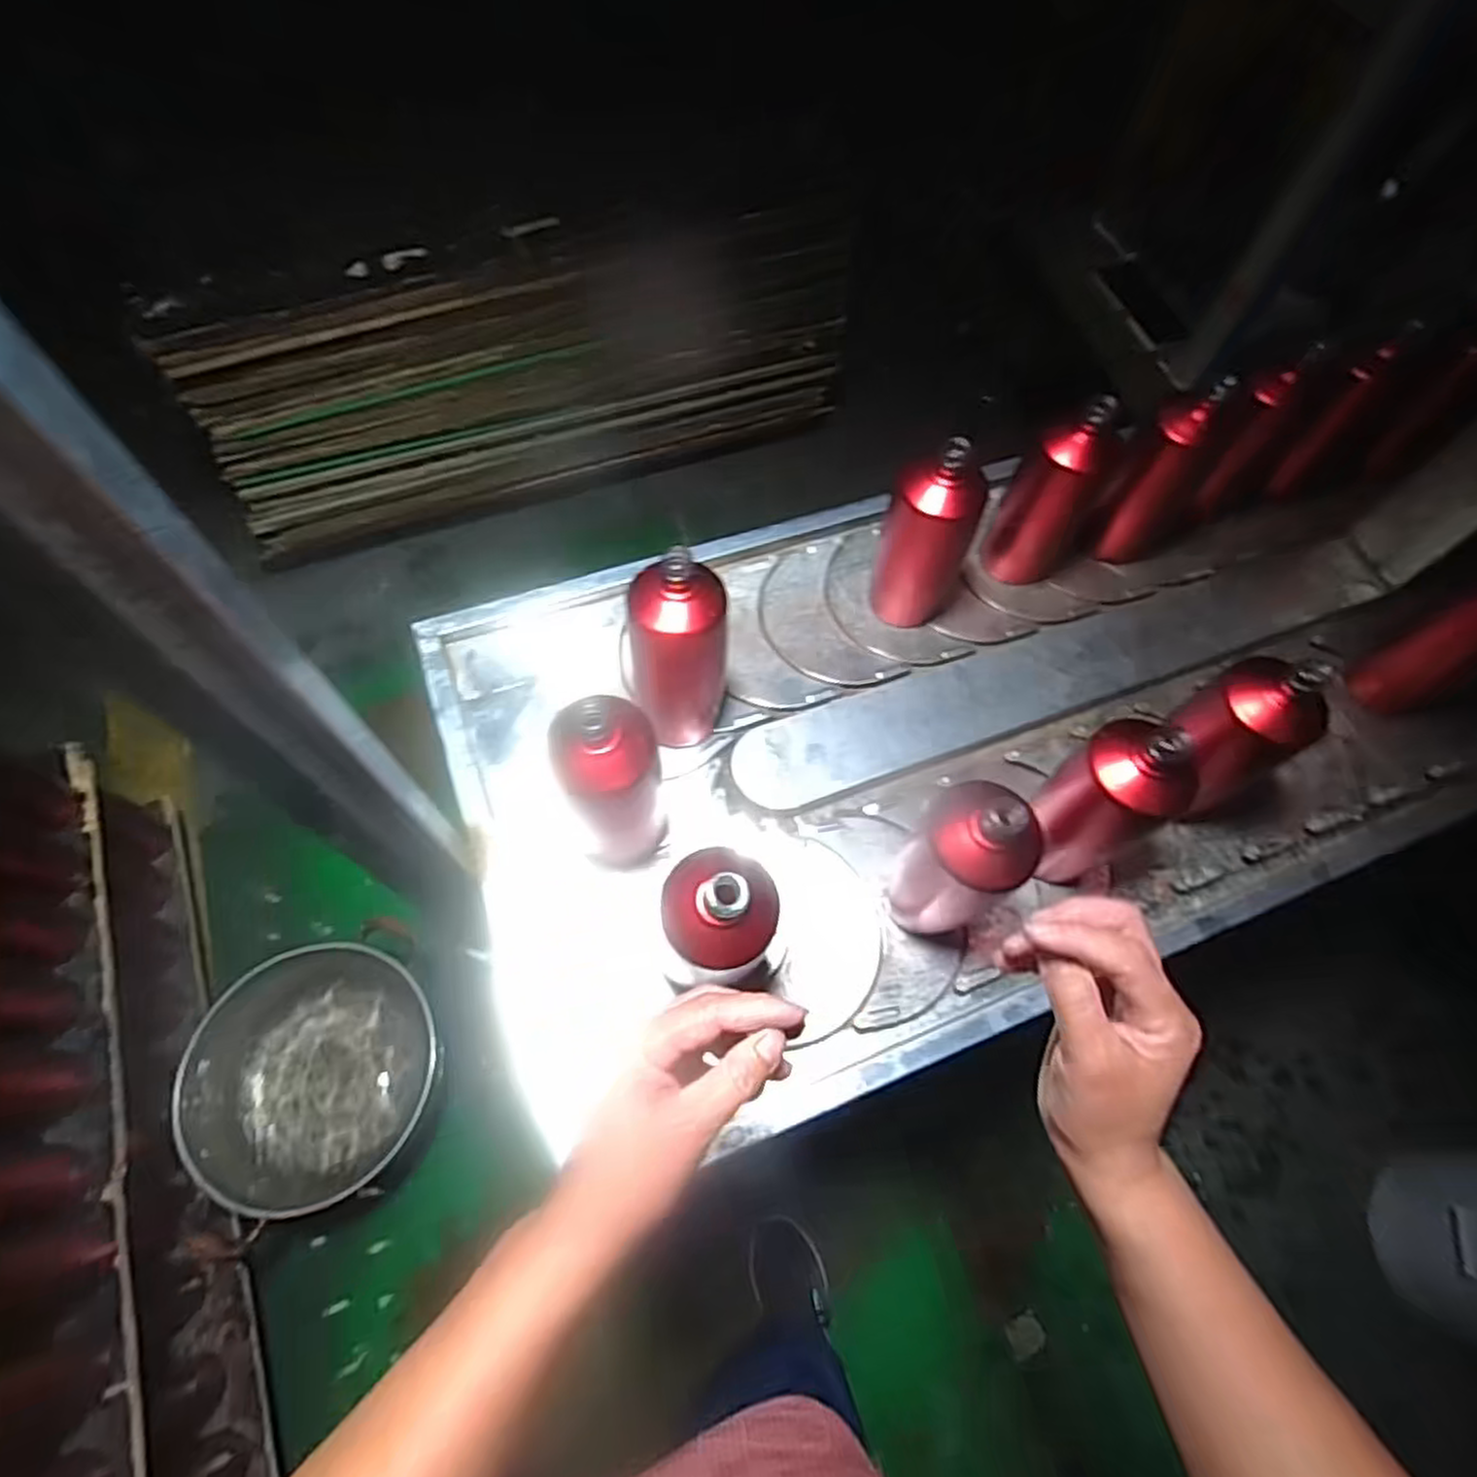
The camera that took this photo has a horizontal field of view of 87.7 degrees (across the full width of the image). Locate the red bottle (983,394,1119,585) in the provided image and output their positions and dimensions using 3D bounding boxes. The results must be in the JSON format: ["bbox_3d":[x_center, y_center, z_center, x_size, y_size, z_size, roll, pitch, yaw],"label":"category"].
[{"bbox_3d":[0.313,-0.243,0.761,0.076,0.196,0.070,31,65,12],"label":"red bottle"}]

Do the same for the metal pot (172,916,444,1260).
[{"bbox_3d":[-0.588,0.463,1.073,0.337,0.128,0.319,1,63,-3],"label":"metal pot"}]

